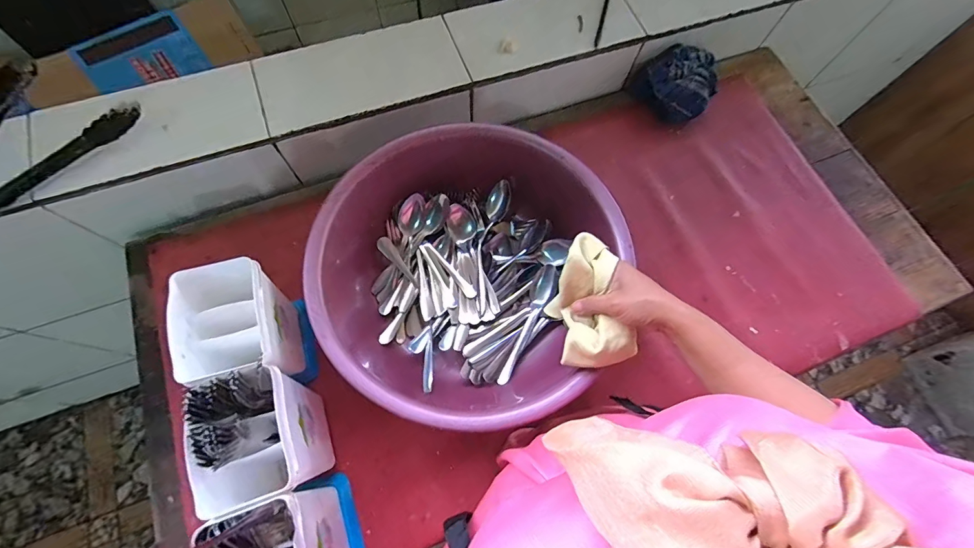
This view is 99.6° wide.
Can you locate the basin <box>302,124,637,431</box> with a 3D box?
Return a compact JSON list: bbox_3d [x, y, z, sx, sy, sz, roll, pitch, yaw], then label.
[{"bbox_3d":[-0.033,-0.012,0.562,0.371,0.123,0.380,1,71,-2],"label":"basin"}]

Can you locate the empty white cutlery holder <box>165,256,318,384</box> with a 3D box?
[{"bbox_3d":[-0.289,0.071,0.500,0.091,0.149,0.121,-15,72,-8],"label":"empty white cutlery holder"}]

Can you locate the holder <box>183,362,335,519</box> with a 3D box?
[{"bbox_3d":[-0.243,0.179,0.459,0.087,0.155,0.120,-18,72,-9],"label":"holder"}]

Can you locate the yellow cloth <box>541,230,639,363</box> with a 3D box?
[{"bbox_3d":[0.115,0.027,0.455,0.082,0.043,0.143,-6,84,-5],"label":"yellow cloth"}]

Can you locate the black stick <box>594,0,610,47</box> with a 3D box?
[{"bbox_3d":[0.187,-0.415,0.660,0.008,0.009,0.130,15,71,3],"label":"black stick"}]

